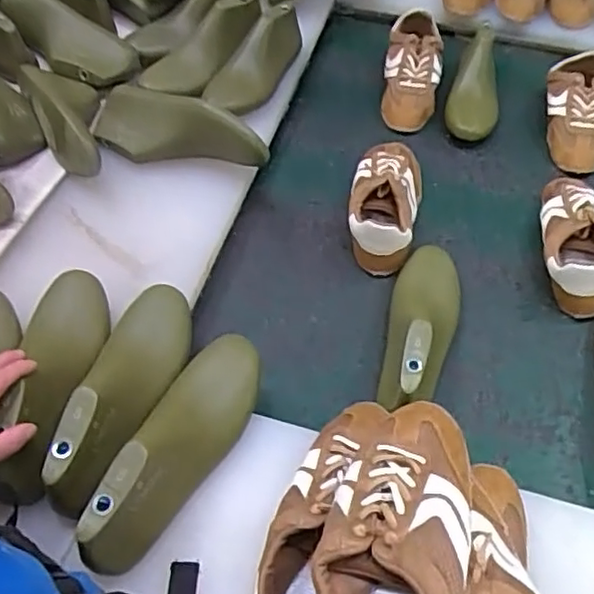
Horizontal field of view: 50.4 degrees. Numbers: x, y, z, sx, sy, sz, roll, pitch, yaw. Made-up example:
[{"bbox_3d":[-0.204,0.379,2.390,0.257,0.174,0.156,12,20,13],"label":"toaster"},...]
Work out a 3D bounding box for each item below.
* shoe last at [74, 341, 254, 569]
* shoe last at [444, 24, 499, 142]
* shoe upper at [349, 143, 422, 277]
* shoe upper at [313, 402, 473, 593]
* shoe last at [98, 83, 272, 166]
[{"bbox_3d":[-0.103,0.128,0.571,0.070,0.079,0.248,19,56,13],"label":"shoe last"},{"bbox_3d":[0.292,-0.353,1.017,0.081,0.082,0.236,14,55,9],"label":"shoe last"},{"bbox_3d":[0.121,-0.139,0.866,0.095,0.074,0.228,13,55,8],"label":"shoe upper"},{"bbox_3d":[0.079,0.177,0.492,0.106,0.066,0.246,13,41,8],"label":"shoe upper"},{"bbox_3d":[-0.164,-0.214,0.833,0.249,0.074,0.077,25,57,16],"label":"shoe last"}]

